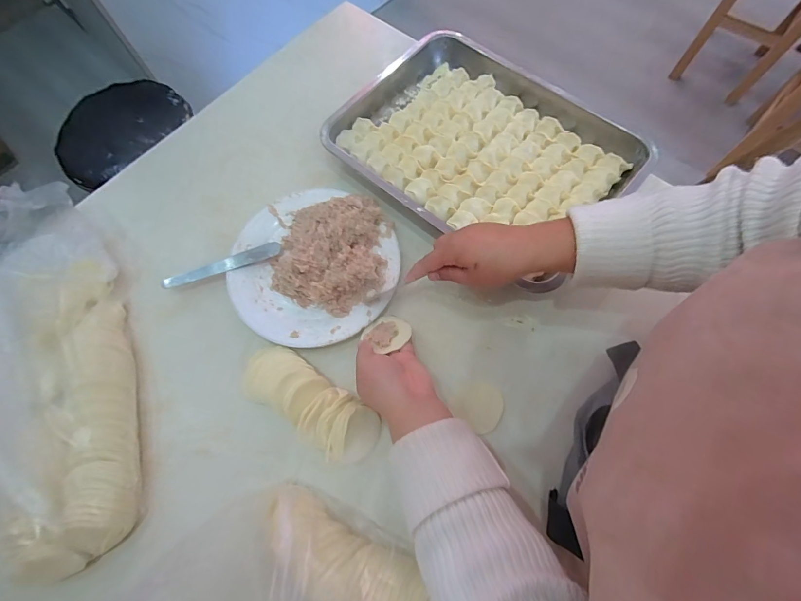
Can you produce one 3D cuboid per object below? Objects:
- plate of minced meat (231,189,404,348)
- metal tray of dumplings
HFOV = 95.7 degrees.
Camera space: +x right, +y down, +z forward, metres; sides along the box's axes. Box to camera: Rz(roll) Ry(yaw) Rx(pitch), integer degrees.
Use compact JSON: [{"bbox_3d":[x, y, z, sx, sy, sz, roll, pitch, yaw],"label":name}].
[{"bbox_3d":[-0.116,-0.051,0.478,0.221,0.044,0.215,-1,70,2],"label":"plate of minced meat"},{"bbox_3d":[0.108,-0.228,0.535,0.408,0.046,0.306,39,75,15],"label":"metal tray of dumplings"}]

